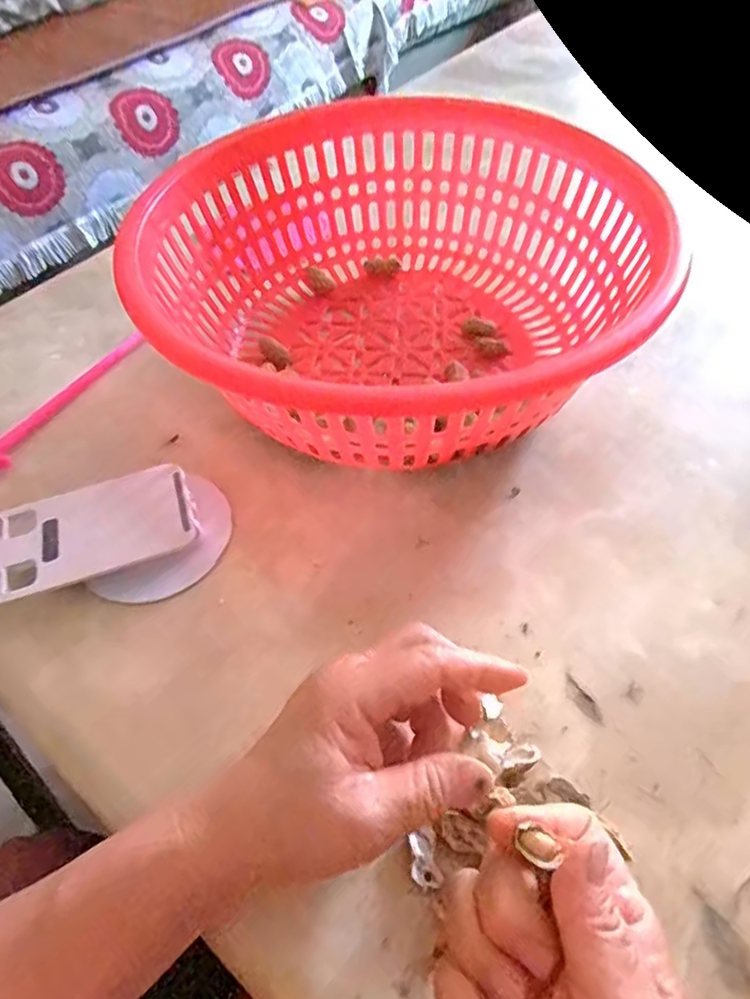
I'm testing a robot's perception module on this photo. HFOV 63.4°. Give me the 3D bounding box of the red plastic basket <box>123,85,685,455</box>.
[{"bbox_3d":[0.028,-0.149,0.427,0.290,0.118,0.320,-36,60,-21],"label":"red plastic basket"}]

